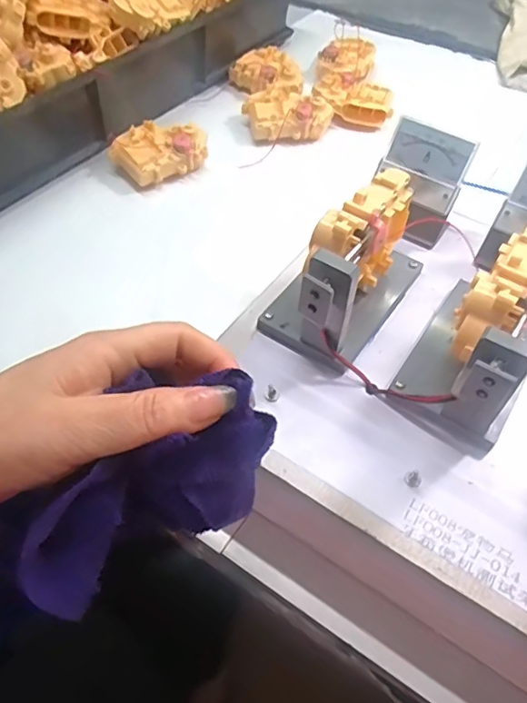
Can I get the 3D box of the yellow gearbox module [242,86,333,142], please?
[{"bbox_3d":[0.028,-0.282,0.643,0.095,0.033,0.073,-14,54,-12],"label":"yellow gearbox module"}]

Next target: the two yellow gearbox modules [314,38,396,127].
[{"bbox_3d":[0.113,-0.343,0.694,0.099,0.036,0.156,6,52,3],"label":"two yellow gearbox modules"}]

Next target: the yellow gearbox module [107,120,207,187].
[{"bbox_3d":[-0.110,-0.217,0.583,0.096,0.032,0.062,-25,57,-20],"label":"yellow gearbox module"}]

